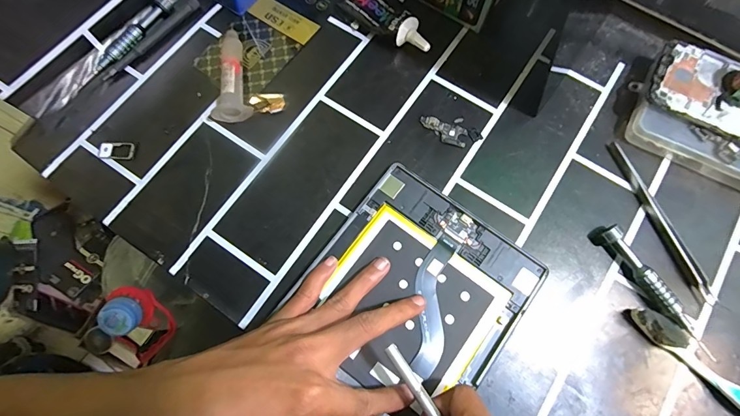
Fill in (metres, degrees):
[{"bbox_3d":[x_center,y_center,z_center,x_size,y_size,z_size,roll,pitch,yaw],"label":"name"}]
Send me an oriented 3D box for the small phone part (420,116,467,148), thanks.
[{"bbox_3d":[0.064,-0.067,0.331,0.043,0.004,0.018,23,74,7],"label":"small phone part"}]

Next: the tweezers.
[{"bbox_3d":[0.234,0.009,0.306,0.011,0.007,0.140,-19,73,-7],"label":"tweezers"}]

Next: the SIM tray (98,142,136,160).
[{"bbox_3d":[-0.213,-0.049,0.319,0.031,0.004,0.015,4,72,1],"label":"SIM tray"}]

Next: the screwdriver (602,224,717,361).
[{"bbox_3d":[0.215,0.063,0.284,0.012,0.017,0.113,-33,75,-10],"label":"screwdriver"}]

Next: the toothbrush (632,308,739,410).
[{"bbox_3d":[0.262,0.139,0.260,0.187,0.018,0.016,43,77,12],"label":"toothbrush"}]

